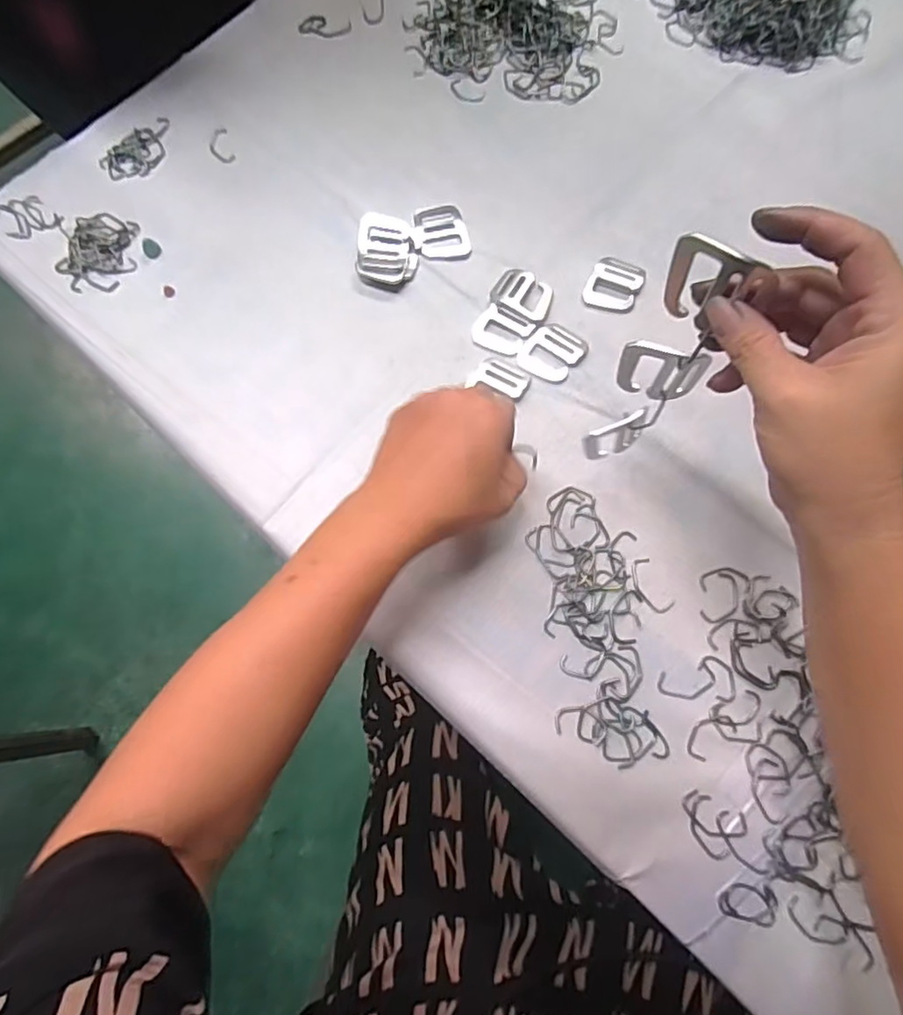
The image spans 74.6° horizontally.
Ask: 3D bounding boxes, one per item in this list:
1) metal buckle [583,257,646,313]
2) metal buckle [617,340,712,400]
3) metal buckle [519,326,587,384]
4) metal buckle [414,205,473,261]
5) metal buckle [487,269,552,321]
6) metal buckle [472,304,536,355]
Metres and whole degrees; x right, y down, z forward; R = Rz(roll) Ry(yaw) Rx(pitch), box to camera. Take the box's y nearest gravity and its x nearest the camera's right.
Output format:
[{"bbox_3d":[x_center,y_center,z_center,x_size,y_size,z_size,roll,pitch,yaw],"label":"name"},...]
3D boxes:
[{"bbox_3d":[0.125,-0.171,0.455,0.039,0.006,0.044,24,75,9],"label":"metal buckle"},{"bbox_3d":[0.111,-0.072,0.313,0.043,0.038,0.011,16,74,7],"label":"metal buckle"},{"bbox_3d":[0.074,-0.115,0.438,0.040,0.004,0.043,38,78,12],"label":"metal buckle"},{"bbox_3d":[-0.008,-0.221,0.477,0.041,0.007,0.051,-12,73,-2],"label":"metal buckle"},{"bbox_3d":[0.052,-0.163,0.450,0.048,0.008,0.037,22,75,8],"label":"metal buckle"},{"bbox_3d":[0.037,-0.132,0.440,0.041,0.006,0.032,29,76,10],"label":"metal buckle"}]

